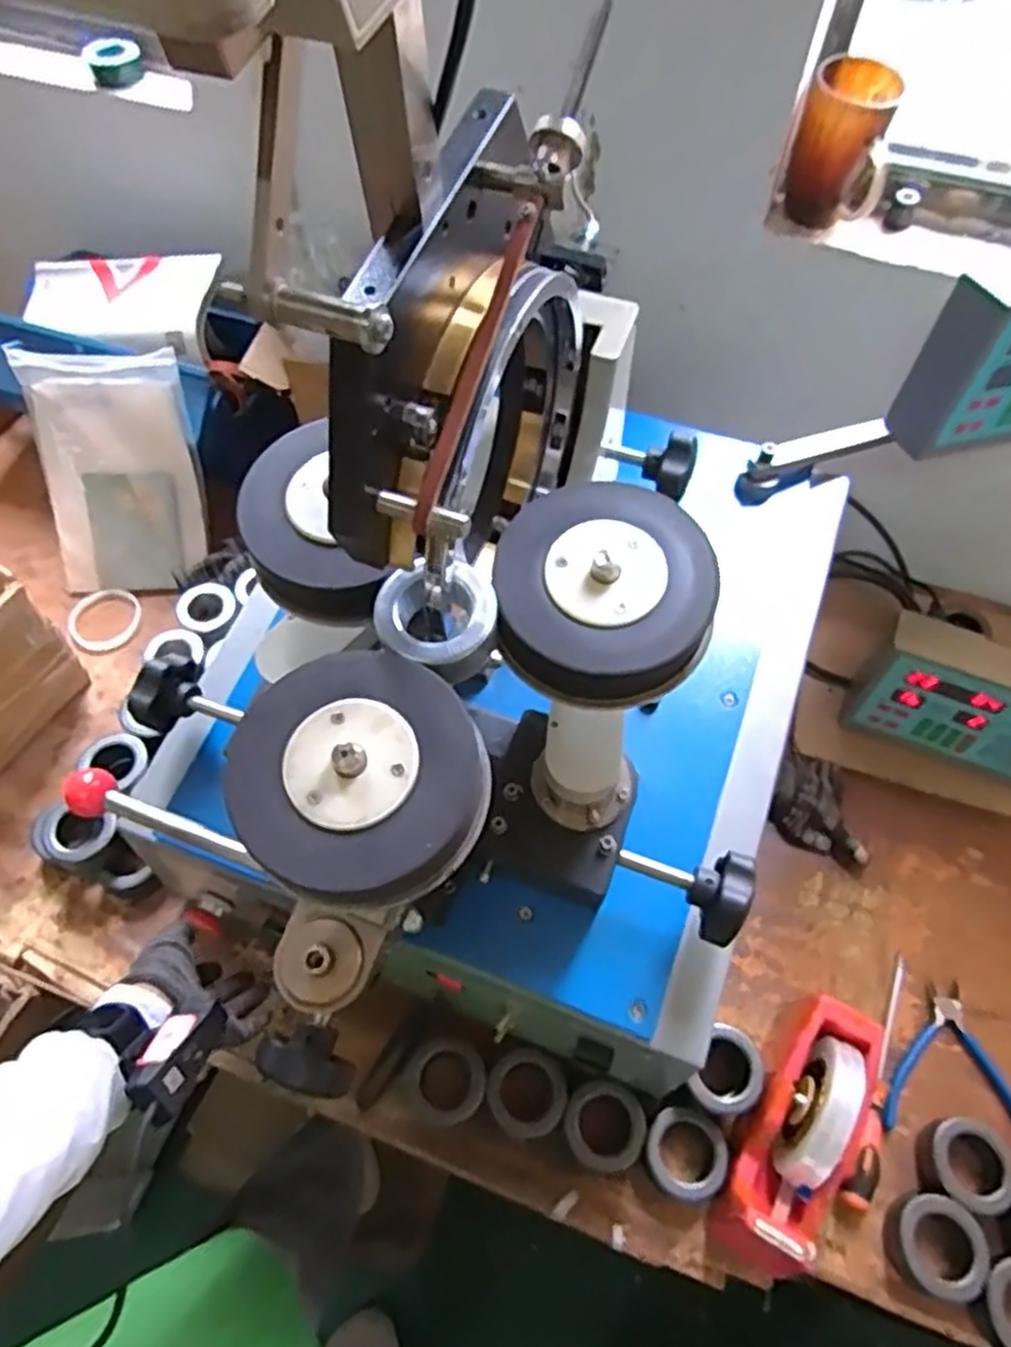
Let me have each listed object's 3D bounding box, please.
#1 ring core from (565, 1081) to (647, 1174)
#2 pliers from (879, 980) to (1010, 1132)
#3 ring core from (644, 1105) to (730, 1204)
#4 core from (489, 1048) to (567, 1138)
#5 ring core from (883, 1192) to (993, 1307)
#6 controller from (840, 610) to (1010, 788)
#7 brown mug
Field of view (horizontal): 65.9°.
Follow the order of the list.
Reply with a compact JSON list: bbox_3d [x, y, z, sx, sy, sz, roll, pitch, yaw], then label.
[{"bbox_3d":[0.087,0.397,0.684,0.070,0.045,0.068,0,58,-1],"label":"ring core"},{"bbox_3d":[0.414,0.359,0.726,0.132,0.021,0.141,10,59,5],"label":"pliers"},{"bbox_3d":[0.153,0.412,0.670,0.065,0.039,0.068,0,58,-1],"label":"ring core"},{"bbox_3d":[0.019,0.375,0.697,0.067,0.037,0.067,0,58,-1],"label":"core"},{"bbox_3d":[0.352,0.469,0.636,0.069,0.036,0.072,0,58,-1],"label":"ring core"},{"bbox_3d":[0.496,0.035,0.825,0.226,0.144,0.074,18,60,10],"label":"controller"},{"bbox_3d":[0.323,-0.505,0.757,0.086,0.125,0.072,23,61,13],"label":"brown mug"}]

